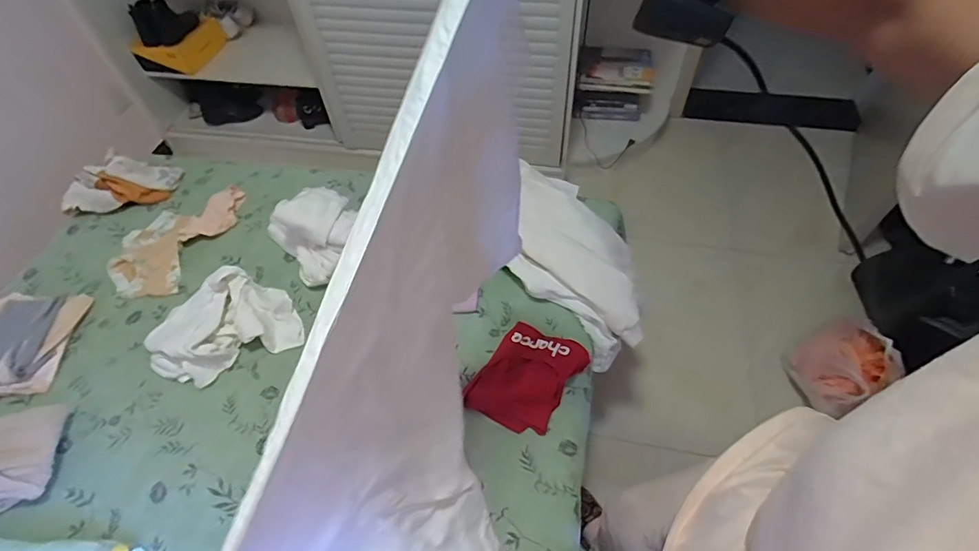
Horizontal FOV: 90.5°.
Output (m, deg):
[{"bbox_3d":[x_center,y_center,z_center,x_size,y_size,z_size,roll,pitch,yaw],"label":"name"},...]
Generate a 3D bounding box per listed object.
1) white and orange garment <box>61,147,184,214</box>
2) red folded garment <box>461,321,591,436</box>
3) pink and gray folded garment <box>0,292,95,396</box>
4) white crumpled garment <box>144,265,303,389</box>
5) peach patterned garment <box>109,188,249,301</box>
[{"bbox_3d":[-1.083,-0.285,1.435,0.281,0.096,0.206,-5,54,-1],"label":"white and orange garment"},{"bbox_3d":[0.077,0.216,1.035,0.183,0.058,0.234,29,60,21],"label":"red folded garment"},{"bbox_3d":[-1.116,0.150,1.140,0.227,0.056,0.274,-3,54,0],"label":"pink and gray folded garment"},{"bbox_3d":[-0.606,0.106,1.102,0.293,0.118,0.198,-24,57,-14],"label":"white crumpled garment"},{"bbox_3d":[-0.864,-0.112,1.325,0.252,0.043,0.387,17,57,15],"label":"peach patterned garment"}]

